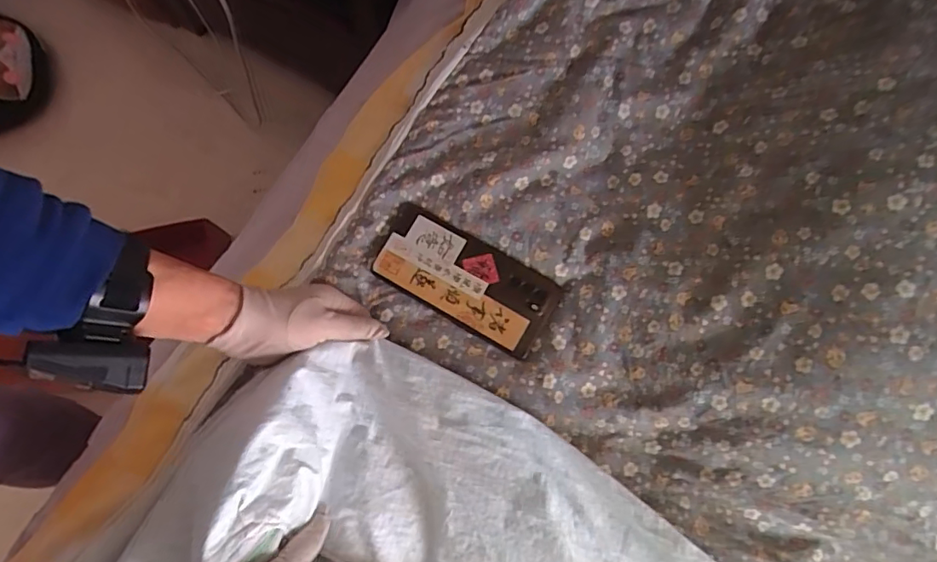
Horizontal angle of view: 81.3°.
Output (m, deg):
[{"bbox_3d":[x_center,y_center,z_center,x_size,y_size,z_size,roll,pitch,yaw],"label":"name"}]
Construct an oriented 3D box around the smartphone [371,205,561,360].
[{"bbox_3d":[-0.003,-0.002,0.501,0.168,0.016,0.076,30,79,7],"label":"smartphone"}]

